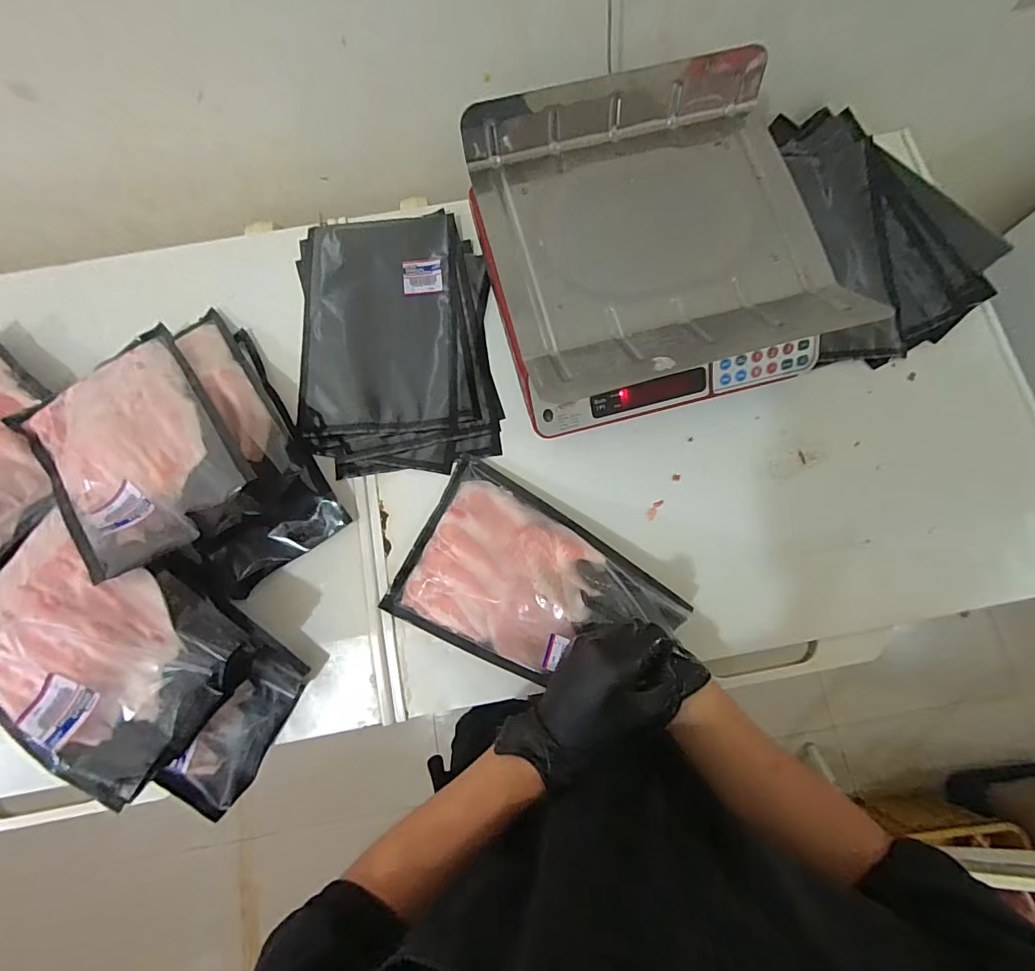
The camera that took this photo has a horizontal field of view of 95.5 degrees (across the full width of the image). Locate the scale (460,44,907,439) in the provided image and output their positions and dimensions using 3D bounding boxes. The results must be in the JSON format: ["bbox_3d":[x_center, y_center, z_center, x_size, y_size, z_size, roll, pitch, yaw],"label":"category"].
[{"bbox_3d":[0.149,-0.266,0.543,0.341,0.142,0.341,-15,78,-1],"label":"scale"}]

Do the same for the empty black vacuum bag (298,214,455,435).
[{"bbox_3d":[-0.181,-0.210,0.608,0.195,0.011,0.295,-3,78,1],"label":"empty black vacuum bag"}]

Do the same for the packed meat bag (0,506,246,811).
[{"bbox_3d":[-0.416,0.144,0.446,0.285,0.051,0.181,30,78,8],"label":"packed meat bag"}]

